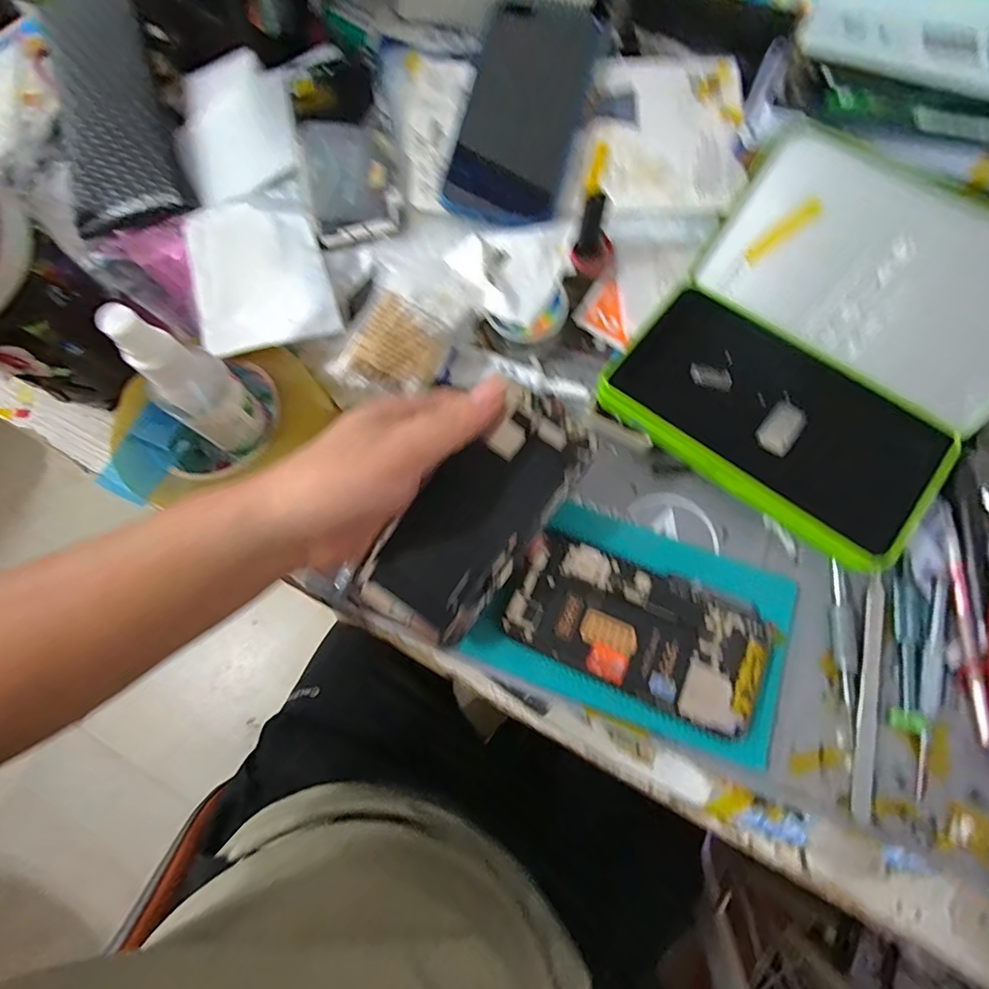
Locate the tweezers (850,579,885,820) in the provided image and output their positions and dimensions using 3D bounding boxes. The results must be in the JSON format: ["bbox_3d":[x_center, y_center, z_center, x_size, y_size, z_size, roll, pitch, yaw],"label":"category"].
[{"bbox_3d":[0.212,0.111,0.275,0.011,0.005,0.132,15,74,6],"label":"tweezers"}]

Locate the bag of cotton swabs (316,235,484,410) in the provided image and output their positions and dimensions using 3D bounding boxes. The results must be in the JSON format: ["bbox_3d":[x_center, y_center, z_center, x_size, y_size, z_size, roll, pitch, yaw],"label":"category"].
[{"bbox_3d":[-0.058,-0.109,0.311,0.062,0.030,0.116,29,76,10],"label":"bag of cotton swabs"}]

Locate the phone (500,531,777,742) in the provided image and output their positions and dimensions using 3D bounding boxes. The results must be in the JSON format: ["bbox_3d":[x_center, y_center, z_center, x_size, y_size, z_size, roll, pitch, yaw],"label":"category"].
[{"bbox_3d":[0.084,0.077,0.287,0.145,0.012,0.073,23,75,8],"label":"phone"}]

